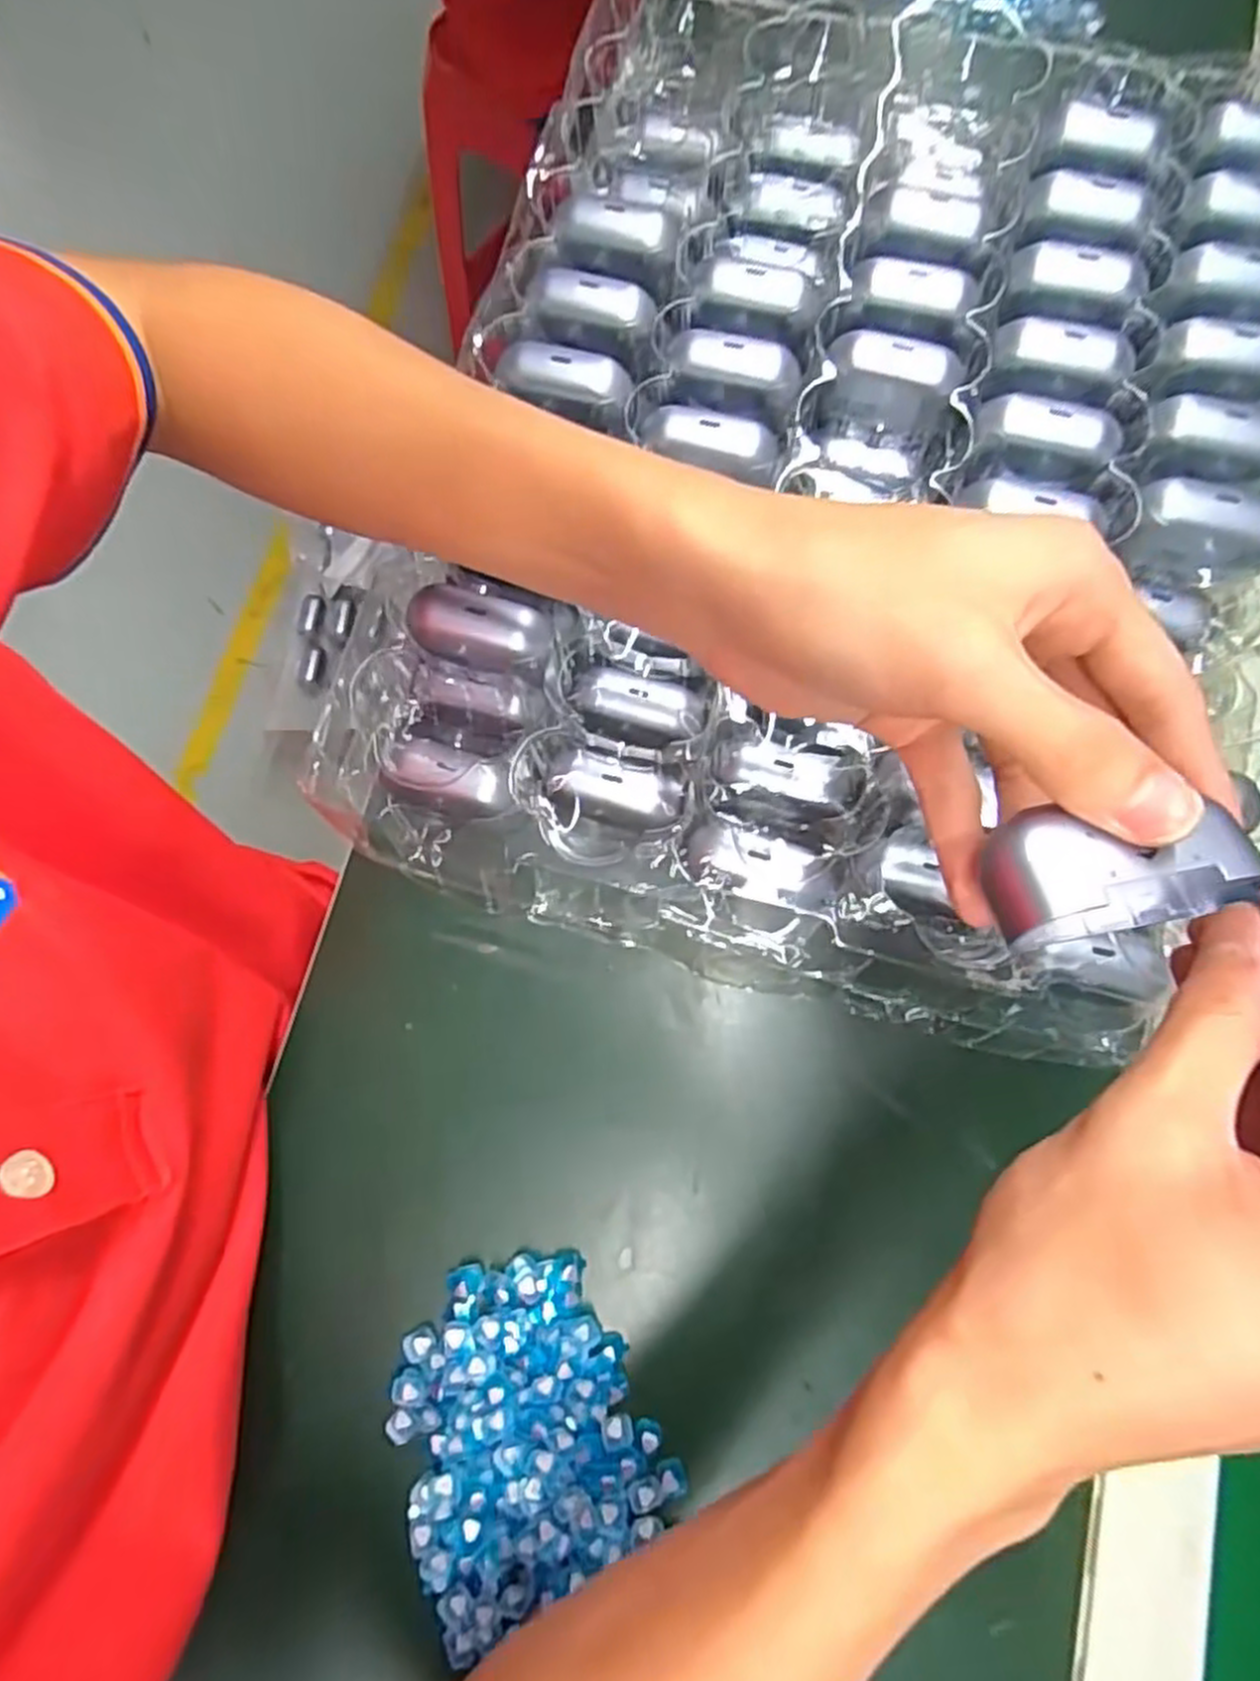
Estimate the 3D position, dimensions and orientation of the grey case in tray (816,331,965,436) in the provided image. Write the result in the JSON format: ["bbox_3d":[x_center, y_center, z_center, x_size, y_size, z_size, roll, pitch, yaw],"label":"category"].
[{"bbox_3d":[0.111,-0.197,0.343,0.053,0.032,0.026,15,76,5],"label":"grey case in tray"}]

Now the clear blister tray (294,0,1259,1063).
[{"bbox_3d":[0.112,-0.170,0.345,0.381,0.055,0.480,19,82,5],"label":"clear blister tray"}]

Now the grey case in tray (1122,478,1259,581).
[{"bbox_3d":[0.229,-0.123,0.318,0.053,0.026,0.028,14,76,5],"label":"grey case in tray"}]

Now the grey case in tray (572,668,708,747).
[{"bbox_3d":[0.004,-0.057,0.340,0.054,0.019,0.025,9,76,4],"label":"grey case in tray"}]

